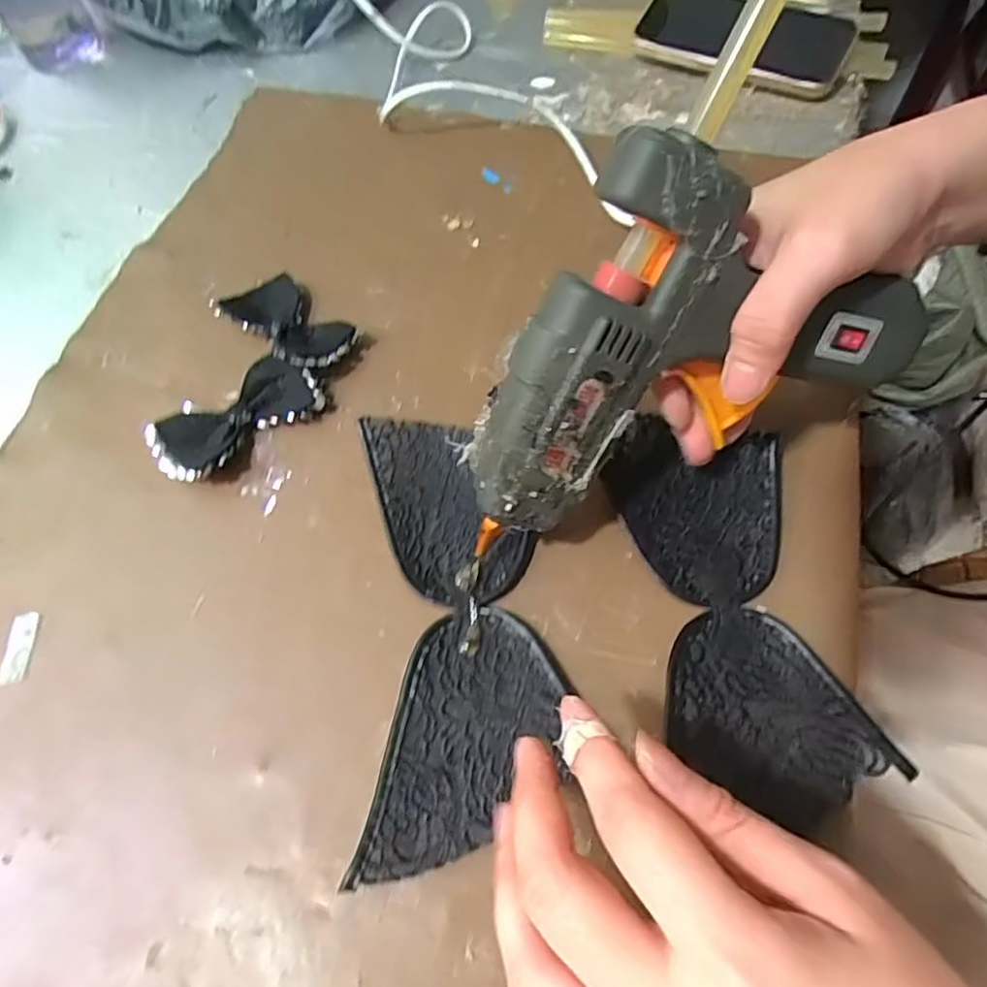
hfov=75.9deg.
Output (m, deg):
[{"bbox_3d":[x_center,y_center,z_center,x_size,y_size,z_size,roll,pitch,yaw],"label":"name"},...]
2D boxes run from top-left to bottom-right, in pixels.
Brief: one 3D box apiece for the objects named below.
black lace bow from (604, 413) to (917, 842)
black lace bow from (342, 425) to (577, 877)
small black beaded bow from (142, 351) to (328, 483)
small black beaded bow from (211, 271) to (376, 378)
[{"bbox_3d":[0.108,0.047,0.290,0.086,0.020,0.183,-8,61,0],"label":"black lace bow"},{"bbox_3d":[-0.018,0.055,0.296,0.083,0.017,0.203,-6,63,1],"label":"black lace bow"},{"bbox_3d":[-0.144,-0.042,0.356,0.093,0.013,0.048,-38,65,-16],"label":"small black beaded bow"},{"bbox_3d":[-0.121,-0.104,0.383,0.086,0.025,0.052,37,70,21],"label":"small black beaded bow"}]

